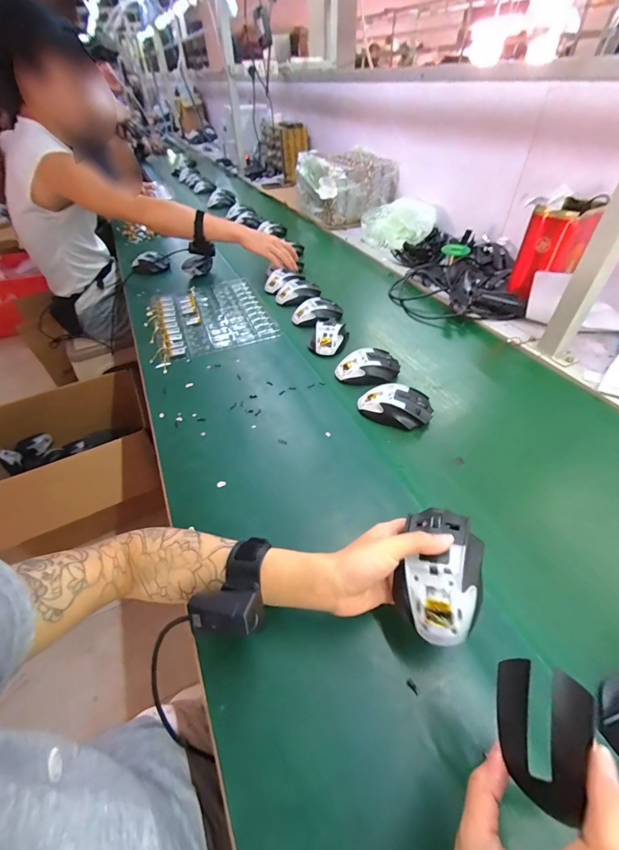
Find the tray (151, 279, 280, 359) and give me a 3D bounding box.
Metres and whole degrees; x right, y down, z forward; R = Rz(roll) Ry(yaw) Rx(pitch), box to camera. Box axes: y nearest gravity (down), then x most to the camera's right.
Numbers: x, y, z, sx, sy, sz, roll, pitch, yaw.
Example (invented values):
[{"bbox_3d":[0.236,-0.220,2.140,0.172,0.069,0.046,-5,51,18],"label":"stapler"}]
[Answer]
[{"bbox_3d":[-0.229,-0.269,0.818,0.245,0.018,0.309,-17,47,-14],"label":"tray"}]

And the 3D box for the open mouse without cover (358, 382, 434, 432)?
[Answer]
[{"bbox_3d":[0.140,-0.035,0.562,0.113,0.031,0.068,14,48,16],"label":"open mouse without cover"}]

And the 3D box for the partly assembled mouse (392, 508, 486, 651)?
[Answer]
[{"bbox_3d":[0.119,0.135,0.320,0.066,0.052,0.111,14,50,16],"label":"partly assembled mouse"}]

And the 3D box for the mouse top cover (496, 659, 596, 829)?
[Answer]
[{"bbox_3d":[0.146,0.192,0.215,0.019,0.053,0.079,9,80,-33],"label":"mouse top cover"}]

